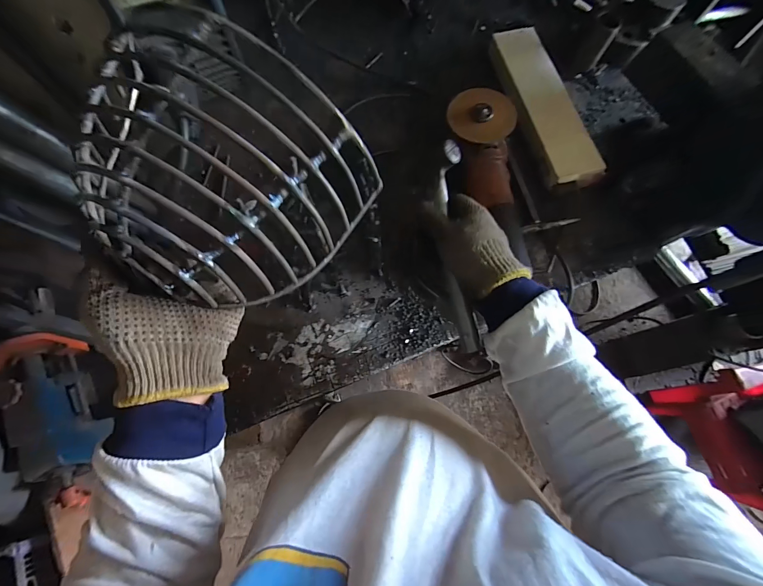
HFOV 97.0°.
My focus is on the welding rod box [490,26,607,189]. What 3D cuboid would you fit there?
[{"bbox_3d":[0.265,-0.307,0.550,0.076,0.024,0.301,-18,75,7],"label":"welding rod box"}]

